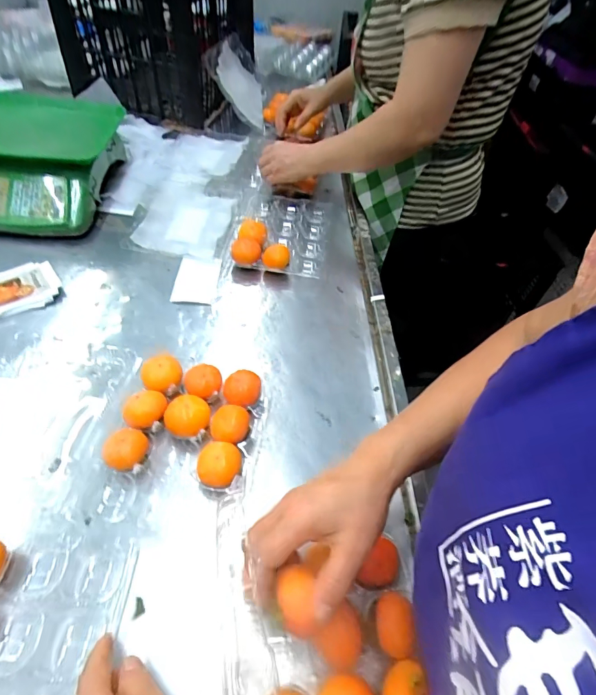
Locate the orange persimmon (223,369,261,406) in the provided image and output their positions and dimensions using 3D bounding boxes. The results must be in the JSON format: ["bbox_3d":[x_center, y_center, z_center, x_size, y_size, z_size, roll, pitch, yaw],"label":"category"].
[{"bbox_3d":[-0.072,0.059,0.531,0.045,0.042,0.041,3,50,-3],"label":"orange persimmon"}]

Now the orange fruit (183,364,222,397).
[{"bbox_3d":[-0.124,0.050,0.540,0.046,0.052,0.045,2,50,-5],"label":"orange fruit"}]

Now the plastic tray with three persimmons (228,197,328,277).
[{"bbox_3d":[-0.032,-0.222,0.781,0.179,0.042,0.233,7,50,0],"label":"plastic tray with three persimmons"}]

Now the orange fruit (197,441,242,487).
[{"bbox_3d":[-0.088,0.135,0.462,0.046,0.036,0.046,2,50,-5],"label":"orange fruit"}]

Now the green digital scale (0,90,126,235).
[{"bbox_3d":[-0.500,-0.347,0.765,0.263,0.142,0.283,3,50,-3],"label":"green digital scale"}]

